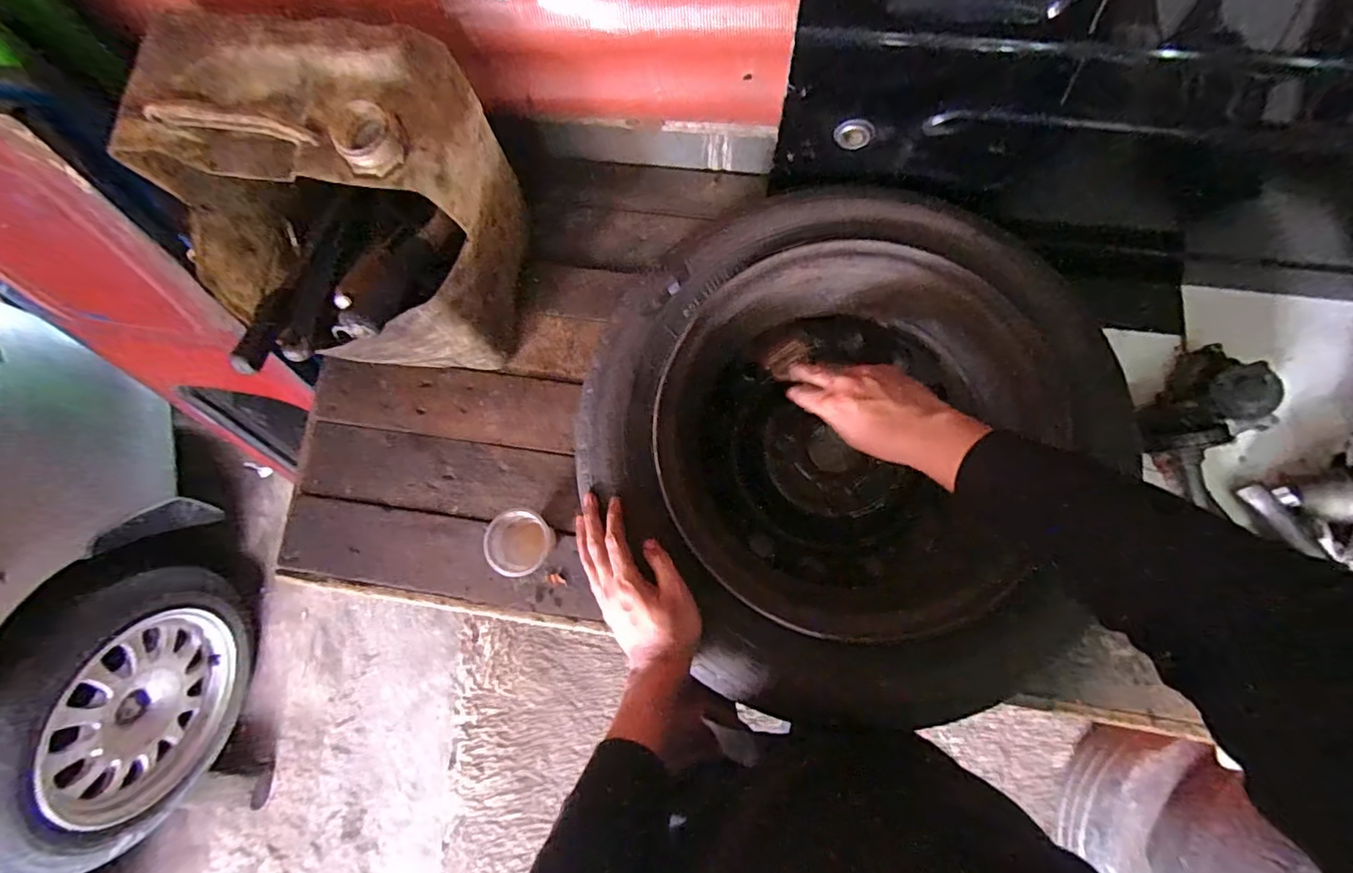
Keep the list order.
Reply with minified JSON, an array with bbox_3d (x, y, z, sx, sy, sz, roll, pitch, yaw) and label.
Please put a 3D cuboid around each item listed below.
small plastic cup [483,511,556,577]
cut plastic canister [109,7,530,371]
[{"bbox_3d":[-0.176,0.125,0.659,0.066,0.092,0.067,0,76,1],"label":"small plastic cup"},{"bbox_3d":[-0.354,-0.224,0.620,0.305,0.273,0.250,2,76,2],"label":"cut plastic canister"}]

